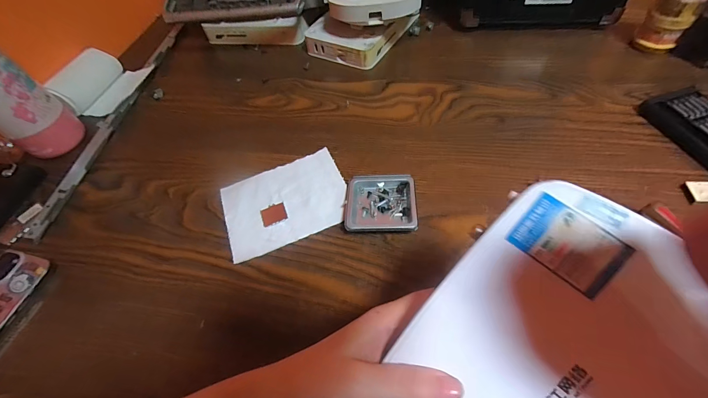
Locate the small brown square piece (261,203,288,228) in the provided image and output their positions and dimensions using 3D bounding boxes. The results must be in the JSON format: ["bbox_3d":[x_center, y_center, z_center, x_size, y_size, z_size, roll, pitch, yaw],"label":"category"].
[{"bbox_3d":[-0.086,0.016,0.340,0.026,0.004,0.022,-19,59,-7],"label":"small brown square piece"}]

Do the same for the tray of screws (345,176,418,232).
[{"bbox_3d":[0.027,0.003,0.326,0.072,0.016,0.073,-1,58,4],"label":"tray of screws"}]

